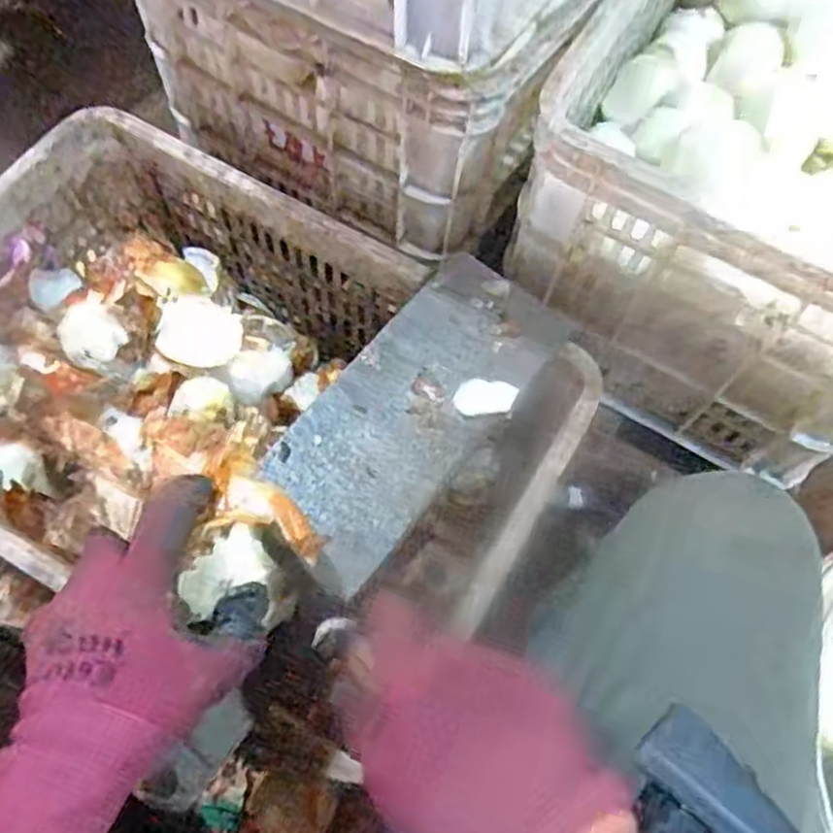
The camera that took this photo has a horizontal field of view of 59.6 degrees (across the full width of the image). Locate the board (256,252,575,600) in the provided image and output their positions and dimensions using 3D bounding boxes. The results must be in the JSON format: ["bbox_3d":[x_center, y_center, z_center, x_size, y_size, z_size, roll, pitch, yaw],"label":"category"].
[{"bbox_3d":[-0.002,-0.009,0.522,0.108,0.011,0.255,36,68,11],"label":"board"}]

